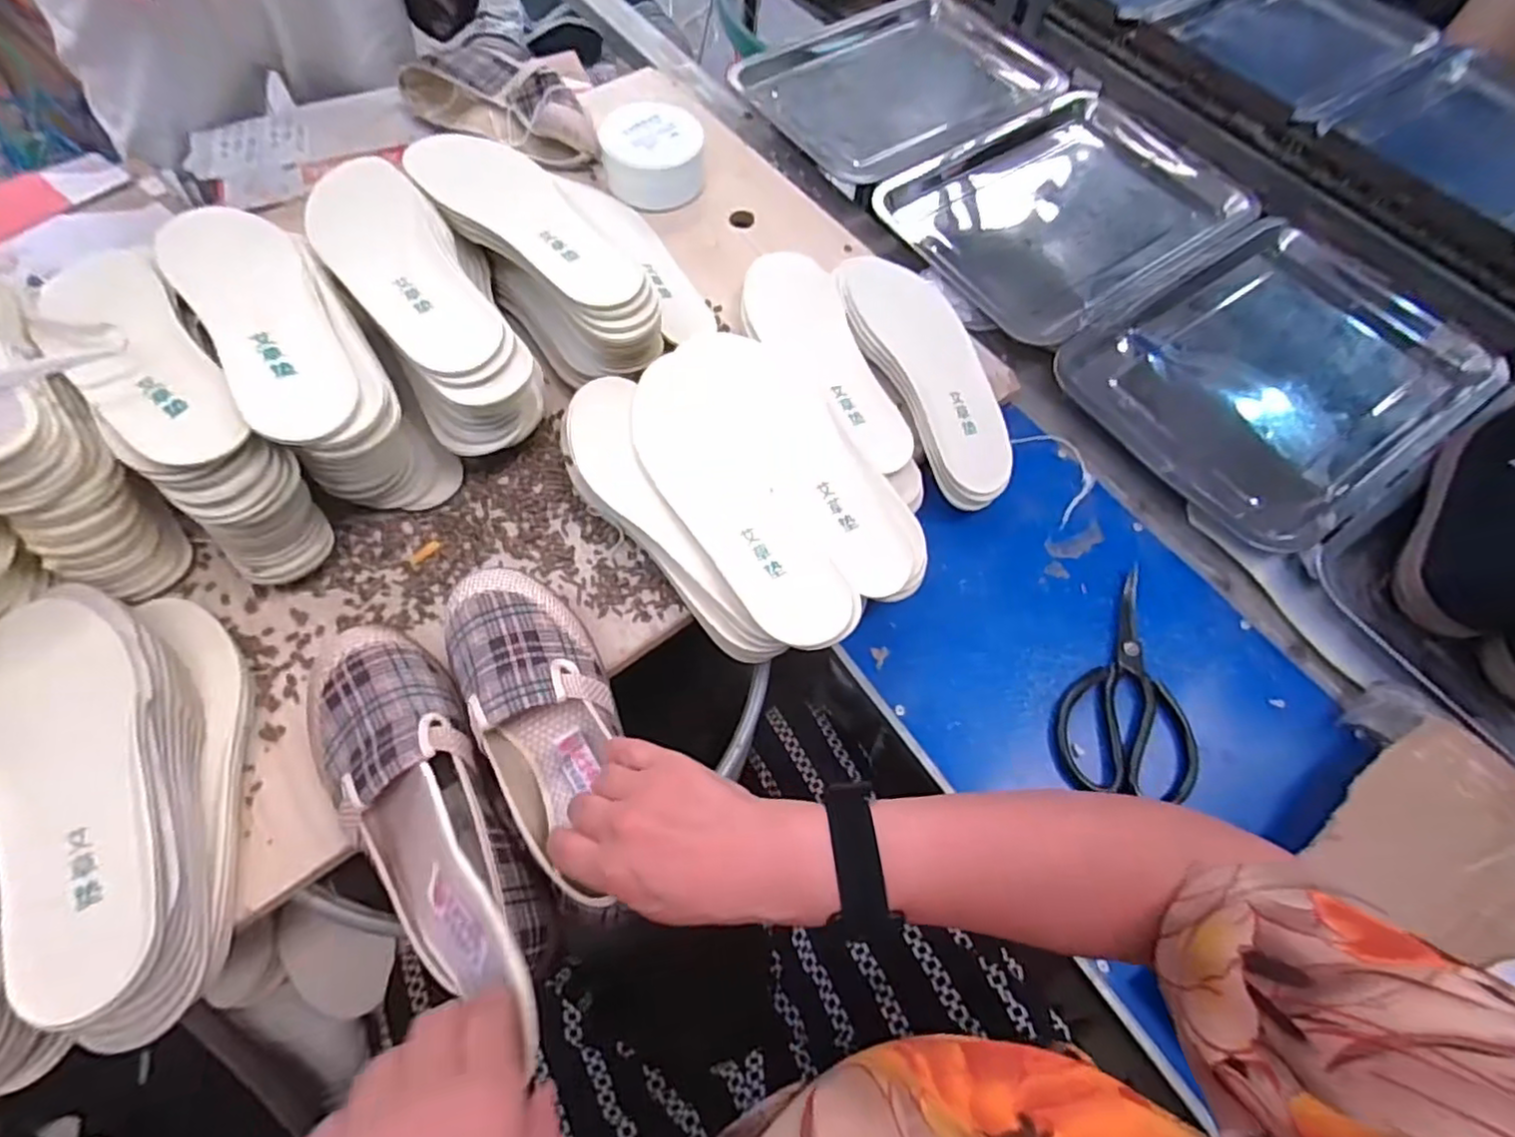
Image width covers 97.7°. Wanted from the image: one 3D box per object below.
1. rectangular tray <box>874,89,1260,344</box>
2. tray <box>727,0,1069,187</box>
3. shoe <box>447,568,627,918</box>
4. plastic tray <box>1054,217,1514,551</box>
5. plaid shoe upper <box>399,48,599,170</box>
[{"bbox_3d":[0.343,-0.406,0.734,0.353,0.019,0.272,-34,71,-18],"label":"rectangular tray"},{"bbox_3d":[0.183,-0.622,0.837,0.365,0.029,0.285,-36,71,-18],"label":"tray"},{"bbox_3d":[-0.135,0.098,0.417,0.084,0.064,0.222,-18,72,-11],"label":"shoe"},{"bbox_3d":[0.503,-0.195,0.649,0.366,0.041,0.271,-32,70,-17],"label":"plastic tray"},{"bbox_3d":[-0.272,-0.501,0.719,0.258,0.052,0.103,34,67,12],"label":"plaid shoe upper"}]

